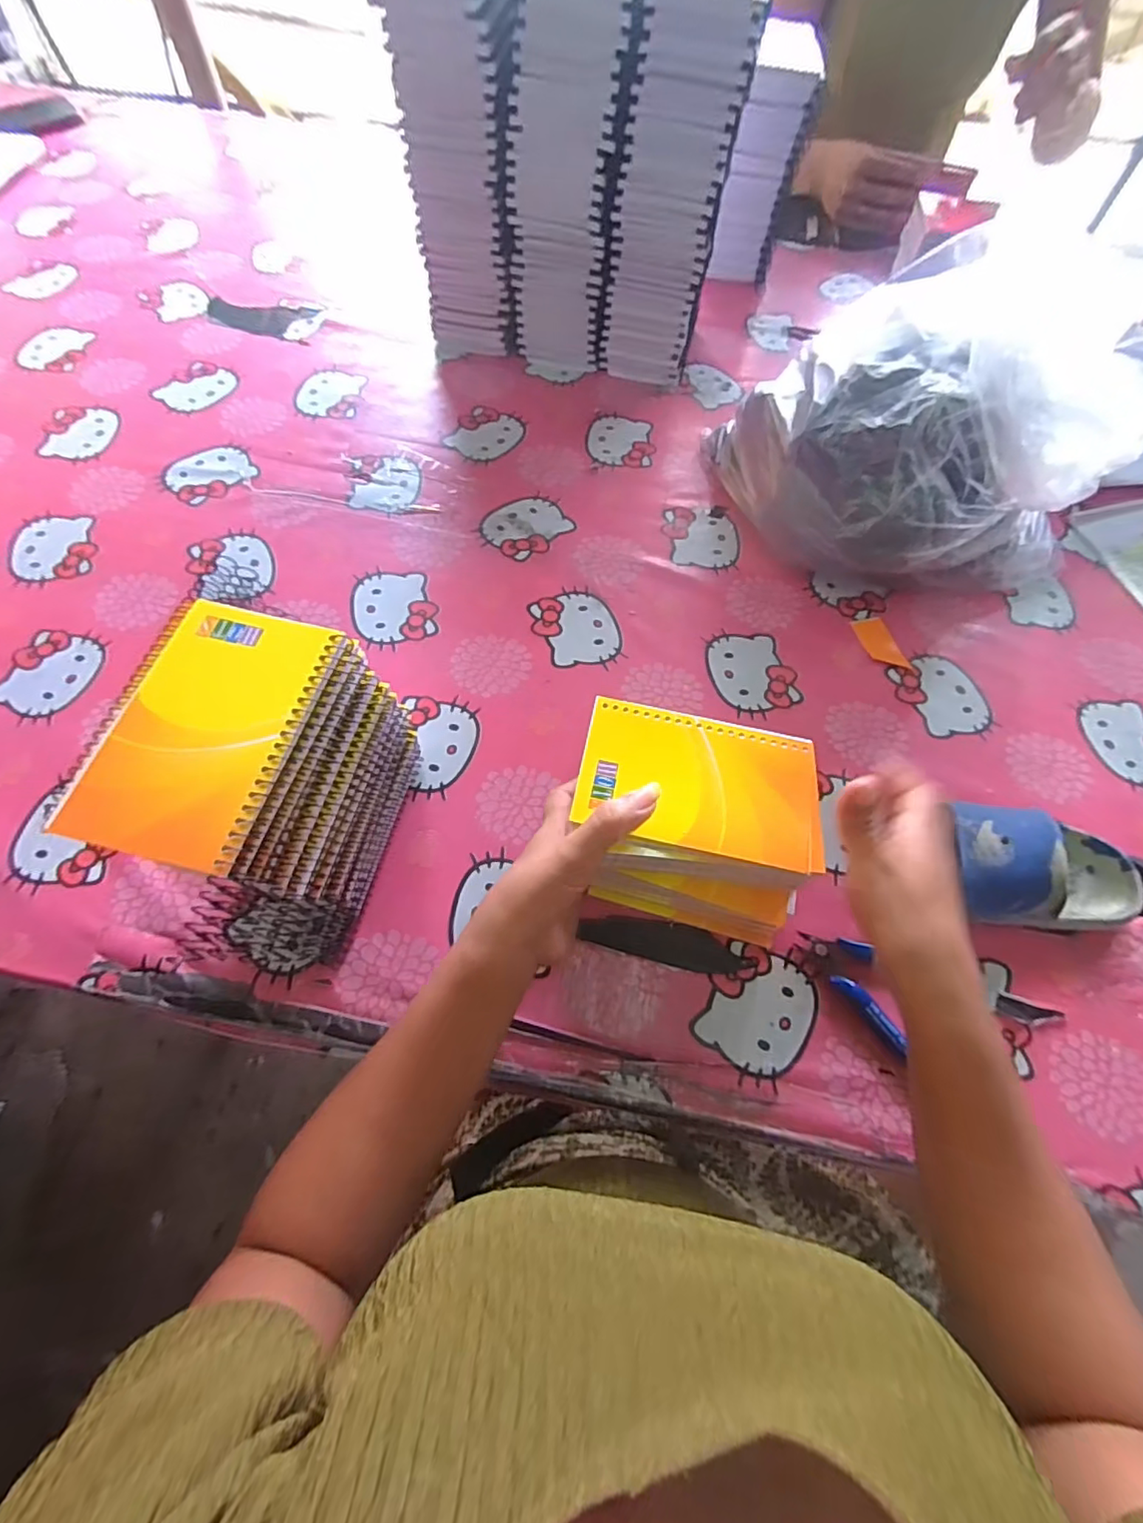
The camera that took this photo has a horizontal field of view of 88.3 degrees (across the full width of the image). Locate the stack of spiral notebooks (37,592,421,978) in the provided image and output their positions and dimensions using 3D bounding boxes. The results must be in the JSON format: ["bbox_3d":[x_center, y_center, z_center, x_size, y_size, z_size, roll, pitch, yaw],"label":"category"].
[{"bbox_3d":[-0.172,0.029,0.349,0.089,0.181,0.165,13,66,4],"label":"stack of spiral notebooks"}]

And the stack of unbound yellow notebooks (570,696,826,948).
[{"bbox_3d":[0.071,0.036,0.355,0.137,0.060,0.110,13,66,4],"label":"stack of unbound yellow notebooks"}]

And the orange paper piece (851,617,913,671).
[{"bbox_3d":[0.275,-0.104,0.523,0.030,0.004,0.059,-17,68,-10],"label":"orange paper piece"}]

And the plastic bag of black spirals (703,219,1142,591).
[{"bbox_3d":[0.296,-0.290,0.510,0.256,0.186,0.255,-15,67,-9],"label":"plastic bag of black spirals"}]

